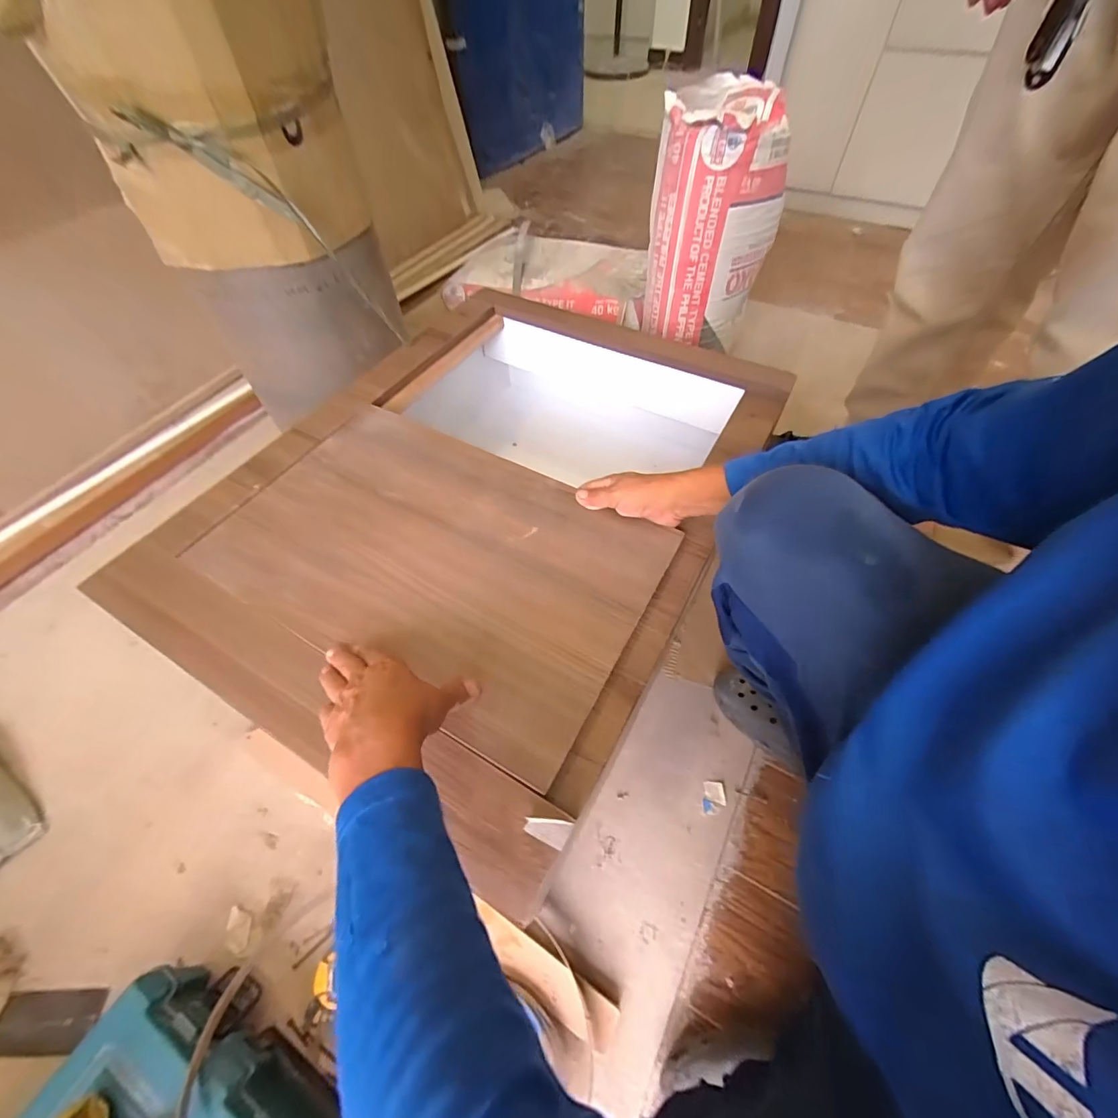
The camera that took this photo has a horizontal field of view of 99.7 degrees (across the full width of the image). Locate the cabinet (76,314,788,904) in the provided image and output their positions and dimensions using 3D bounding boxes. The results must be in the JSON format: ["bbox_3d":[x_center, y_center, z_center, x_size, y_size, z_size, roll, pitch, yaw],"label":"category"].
[{"bbox_3d":[-0.084,-0.054,0.770,0.603,0.304,0.807,25,60,18],"label":"cabinet"}]

